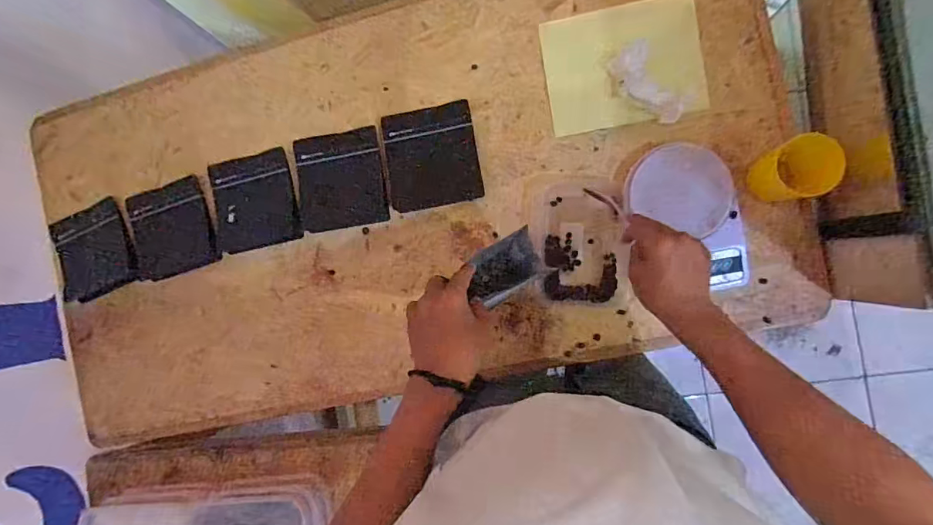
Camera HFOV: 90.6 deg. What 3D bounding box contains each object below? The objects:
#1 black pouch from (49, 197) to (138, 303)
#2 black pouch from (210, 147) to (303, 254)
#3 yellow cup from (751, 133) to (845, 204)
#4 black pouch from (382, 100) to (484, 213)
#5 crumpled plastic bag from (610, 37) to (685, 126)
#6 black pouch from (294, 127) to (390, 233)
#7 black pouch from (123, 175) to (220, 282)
[{"bbox_3d":[-0.626,-0.016,0.769,0.143,0.011,0.137,-21,88,8],"label":"black pouch"},{"bbox_3d":[-0.335,-0.094,0.726,0.129,0.010,0.140,-11,89,8],"label":"black pouch"},{"bbox_3d":[0.390,-0.110,0.562,0.071,0.093,0.071,-11,89,8],"label":"yellow cup"},{"bbox_3d":[-0.052,-0.155,0.681,0.135,0.007,0.141,-9,89,8],"label":"black pouch"},{"bbox_3d":[0.245,-0.239,0.626,0.050,0.027,0.116,-34,86,7],"label":"crumpled plastic bag"},{"bbox_3d":[-0.193,-0.125,0.709,0.138,0.008,0.142,-7,90,8],"label":"black pouch"},{"bbox_3d":[-0.484,-0.054,0.758,0.148,0.012,0.143,-17,88,8],"label":"black pouch"}]

